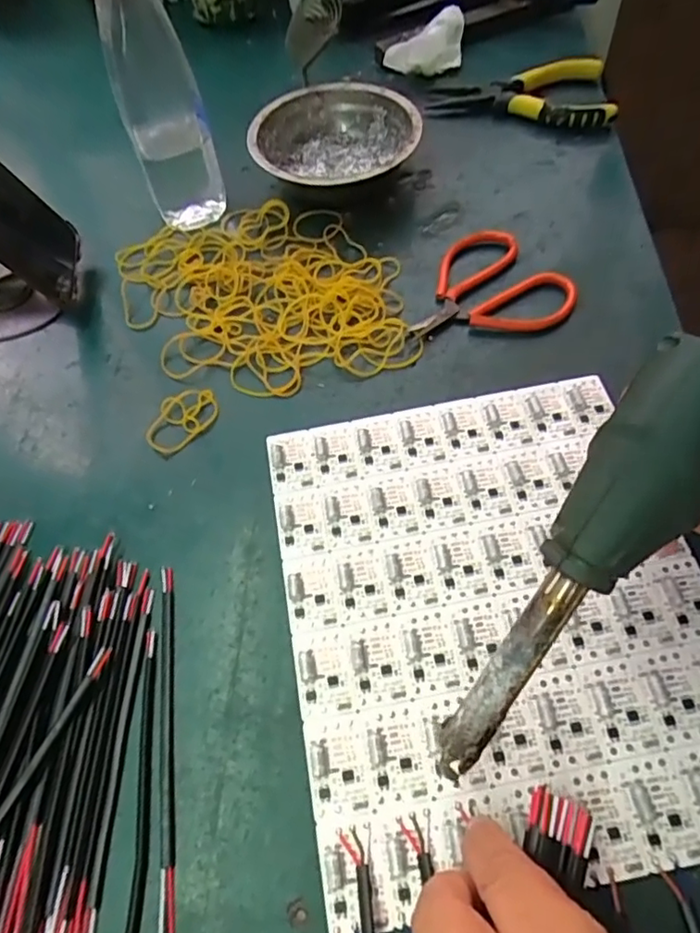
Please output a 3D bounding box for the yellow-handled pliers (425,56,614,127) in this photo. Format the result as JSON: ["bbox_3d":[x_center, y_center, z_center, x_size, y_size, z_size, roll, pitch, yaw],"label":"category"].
[{"bbox_3d":[0.135,-0.295,0.467,0.140,0.030,0.061,-2,59,3],"label":"yellow-handled pliers"}]

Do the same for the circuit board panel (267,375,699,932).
[{"bbox_3d":[0.071,0.063,0.291,0.201,0.006,0.236,-11,59,-2],"label":"circuit board panel"}]

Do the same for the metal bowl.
[{"bbox_3d":[-0.011,-0.238,0.447,0.122,0.047,0.112,-15,60,-4],"label":"metal bowl"}]

